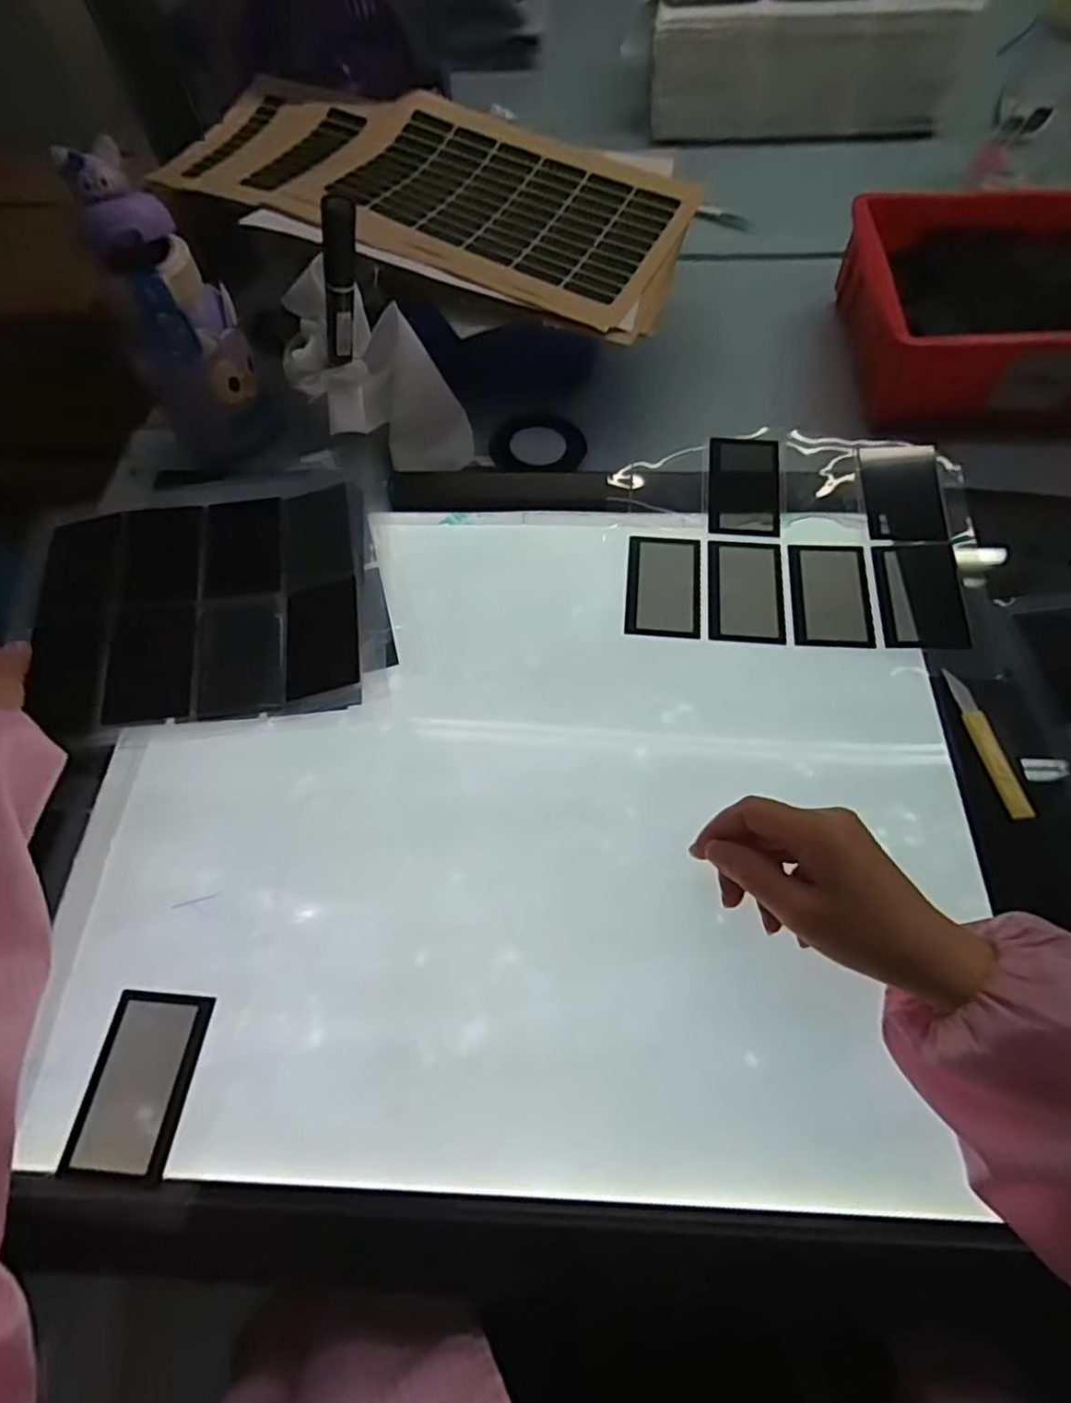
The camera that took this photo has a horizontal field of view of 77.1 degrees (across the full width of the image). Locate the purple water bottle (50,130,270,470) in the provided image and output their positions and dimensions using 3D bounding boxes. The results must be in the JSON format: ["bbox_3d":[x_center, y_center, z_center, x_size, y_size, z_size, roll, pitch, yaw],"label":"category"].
[{"bbox_3d":[-0.267,-0.280,0.501,0.084,0.186,0.082,-17,64,-7],"label":"purple water bottle"}]

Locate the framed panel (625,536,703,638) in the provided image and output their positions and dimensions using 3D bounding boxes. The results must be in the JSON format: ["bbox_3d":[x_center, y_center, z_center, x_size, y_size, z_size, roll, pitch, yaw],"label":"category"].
[{"bbox_3d":[0.092,-0.083,0.477,0.051,0.004,0.083,5,65,3],"label":"framed panel"}]

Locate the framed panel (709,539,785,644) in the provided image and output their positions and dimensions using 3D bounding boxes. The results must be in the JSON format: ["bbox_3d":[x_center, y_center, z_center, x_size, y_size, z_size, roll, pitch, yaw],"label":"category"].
[{"bbox_3d":[0.148,-0.078,0.472,0.051,0.005,0.083,5,65,3],"label":"framed panel"}]

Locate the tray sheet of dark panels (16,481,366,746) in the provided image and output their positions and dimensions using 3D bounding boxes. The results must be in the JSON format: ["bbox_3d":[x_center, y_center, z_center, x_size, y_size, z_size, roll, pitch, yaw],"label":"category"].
[{"bbox_3d":[-0.230,-0.067,0.462,0.223,0.019,0.180,-10,65,-4],"label":"tray sheet of dark panels"}]

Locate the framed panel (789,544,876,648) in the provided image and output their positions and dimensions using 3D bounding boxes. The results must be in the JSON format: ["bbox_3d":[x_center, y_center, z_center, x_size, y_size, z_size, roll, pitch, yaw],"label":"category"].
[{"bbox_3d":[0.205,-0.074,0.466,0.051,0.006,0.082,5,65,3],"label":"framed panel"}]

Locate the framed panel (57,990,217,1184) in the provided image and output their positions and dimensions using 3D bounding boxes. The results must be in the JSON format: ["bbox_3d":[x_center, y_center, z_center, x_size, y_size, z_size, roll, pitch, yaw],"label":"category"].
[{"bbox_3d":[-0.202,0.194,0.343,0.051,0.010,0.081,4,65,2],"label":"framed panel"}]

